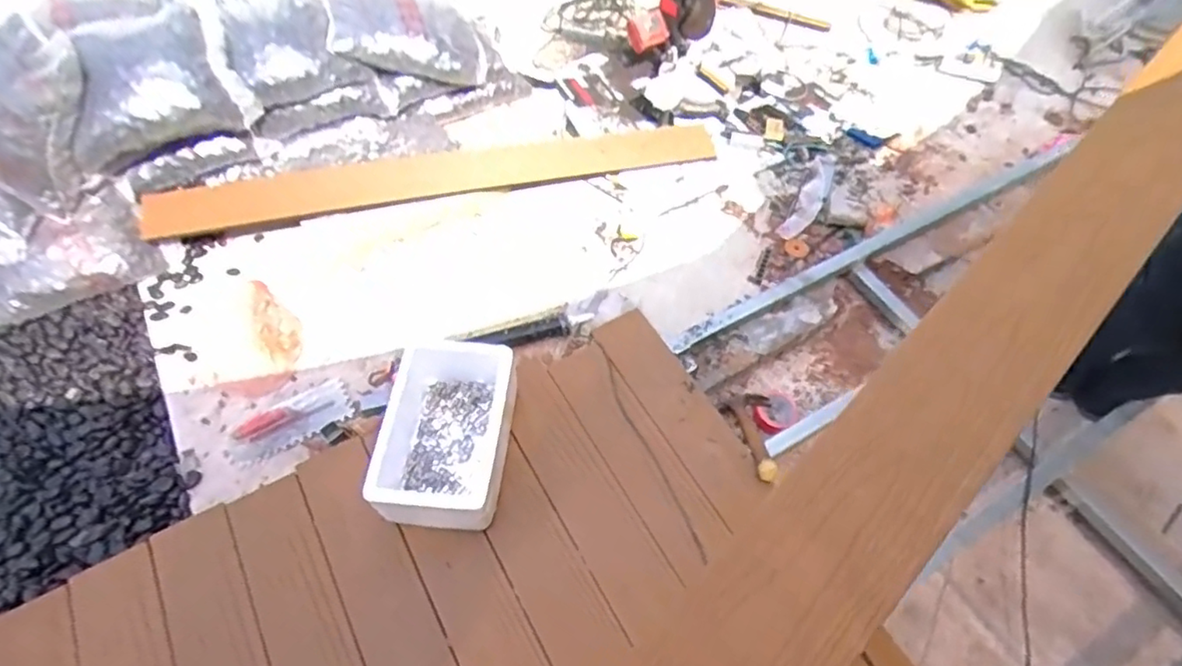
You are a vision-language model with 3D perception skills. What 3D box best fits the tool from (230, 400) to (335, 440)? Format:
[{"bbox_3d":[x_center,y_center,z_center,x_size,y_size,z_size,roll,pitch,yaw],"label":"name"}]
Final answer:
[{"bbox_3d":[-0.737,0.199,1.465,0.219,0.035,0.041,-17,57,-26],"label":"tool"}]

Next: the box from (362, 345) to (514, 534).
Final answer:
[{"bbox_3d":[-0.287,0.197,1.266,0.243,0.167,0.391,4,57,-1],"label":"box"}]

